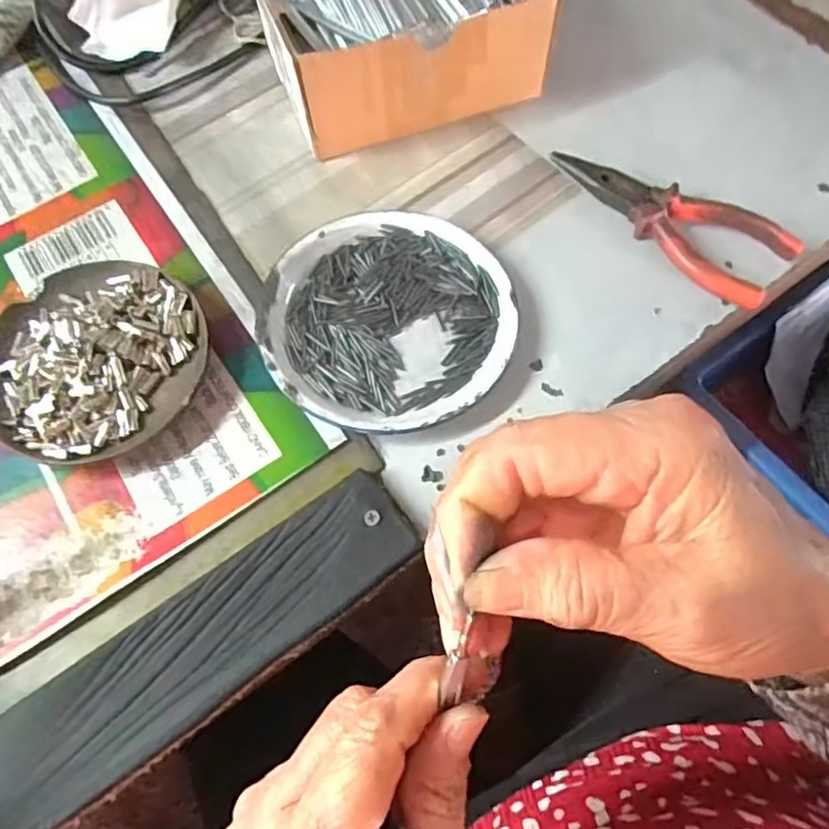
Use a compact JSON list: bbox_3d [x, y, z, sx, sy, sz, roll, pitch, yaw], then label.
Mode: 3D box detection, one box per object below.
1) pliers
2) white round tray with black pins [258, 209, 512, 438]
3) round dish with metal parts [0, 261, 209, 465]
[{"bbox_3d":[0.145,-0.115,0.366,0.141,0.020,0.050,39,72,16],"label":"pliers"},{"bbox_3d":[-0.014,-0.052,0.342,0.131,0.014,0.132,0,66,0],"label":"white round tray with black pins"},{"bbox_3d":[-0.166,-0.030,0.327,0.106,0.025,0.111,0,66,0],"label":"round dish with metal parts"}]

